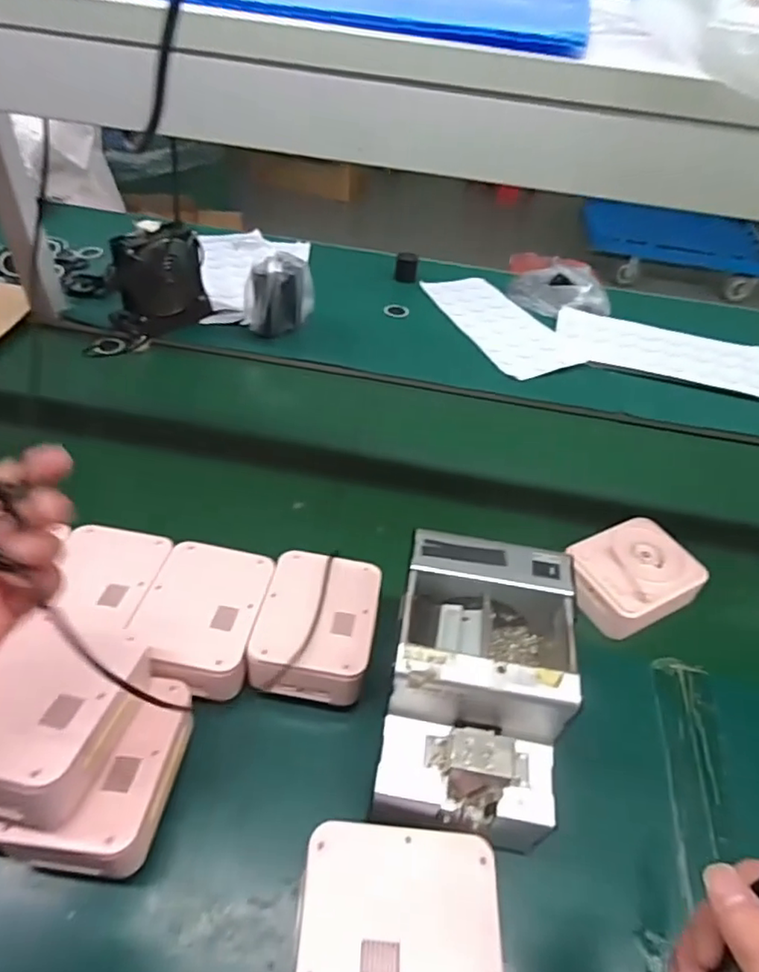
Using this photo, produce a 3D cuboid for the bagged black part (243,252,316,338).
[{"bbox_3d":[-0.156,-0.300,0.916,0.063,0.114,0.108,27,48,20],"label":"bagged black part"}]

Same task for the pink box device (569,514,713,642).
[{"bbox_3d":[0.261,0.093,0.623,0.127,0.042,0.103,-20,50,-25],"label":"pink box device"}]

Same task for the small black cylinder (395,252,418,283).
[{"bbox_3d":[0.051,-0.406,1.108,0.039,0.040,0.043,5,44,-1],"label":"small black cylinder"}]

